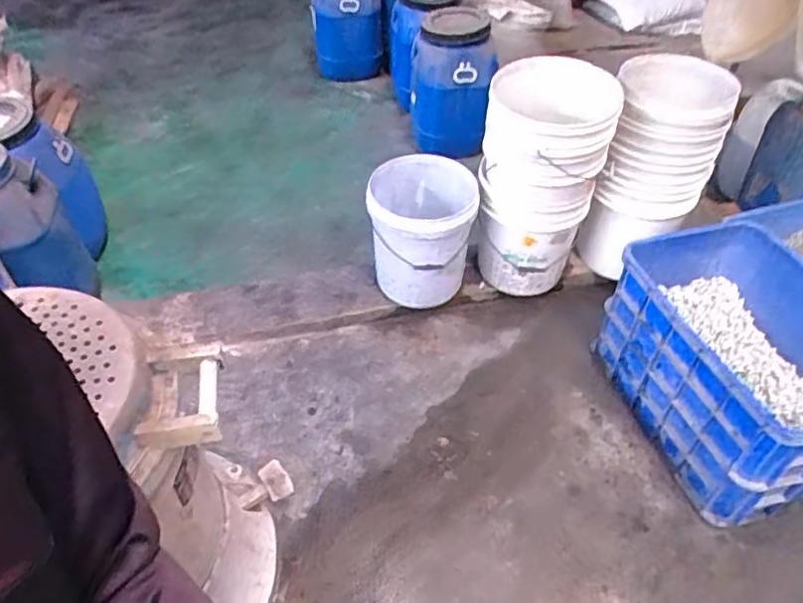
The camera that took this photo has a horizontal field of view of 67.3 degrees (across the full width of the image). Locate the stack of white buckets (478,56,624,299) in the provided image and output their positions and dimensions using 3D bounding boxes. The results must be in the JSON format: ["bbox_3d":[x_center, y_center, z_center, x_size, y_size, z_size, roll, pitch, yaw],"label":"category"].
[{"bbox_3d":[0.379,-0.334,1.710,0.325,0.643,0.323,12,46,12],"label":"stack of white buckets"}]

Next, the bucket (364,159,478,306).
[{"bbox_3d":[0.069,-0.195,1.751,0.281,0.360,0.346,15,47,15],"label":"bucket"}]

